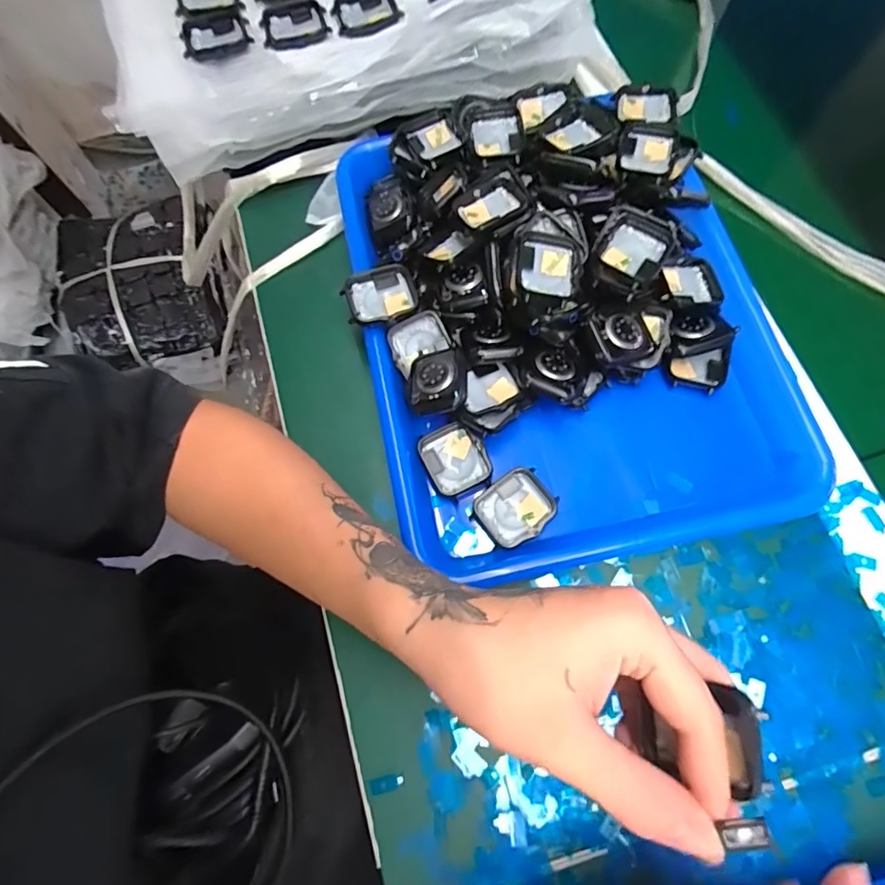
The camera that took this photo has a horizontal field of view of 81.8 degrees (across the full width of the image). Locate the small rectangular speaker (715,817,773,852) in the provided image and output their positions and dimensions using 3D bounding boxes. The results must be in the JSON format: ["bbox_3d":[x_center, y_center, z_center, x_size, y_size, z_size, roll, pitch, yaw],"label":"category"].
[{"bbox_3d":[0.097,0.126,0.164,0.014,0.006,0.008,-12,71,-2],"label":"small rectangular speaker"}]

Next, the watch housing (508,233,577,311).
[{"bbox_3d":[0.061,-0.103,0.310,0.040,0.012,0.049,2,71,3],"label":"watch housing"}]

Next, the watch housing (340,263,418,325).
[{"bbox_3d":[-0.039,-0.094,0.333,0.046,0.015,0.037,-23,72,-5],"label":"watch housing"}]

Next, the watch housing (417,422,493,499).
[{"bbox_3d":[0.008,0.011,0.323,0.037,0.010,0.042,-24,72,-6],"label":"watch housing"}]

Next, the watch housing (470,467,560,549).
[{"bbox_3d":[0.045,0.040,0.311,0.045,0.008,0.038,-37,74,-10],"label":"watch housing"}]

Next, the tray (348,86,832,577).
[{"bbox_3d":[0.072,-0.093,0.334,0.255,0.056,0.331,-13,71,-2],"label":"tray"}]

